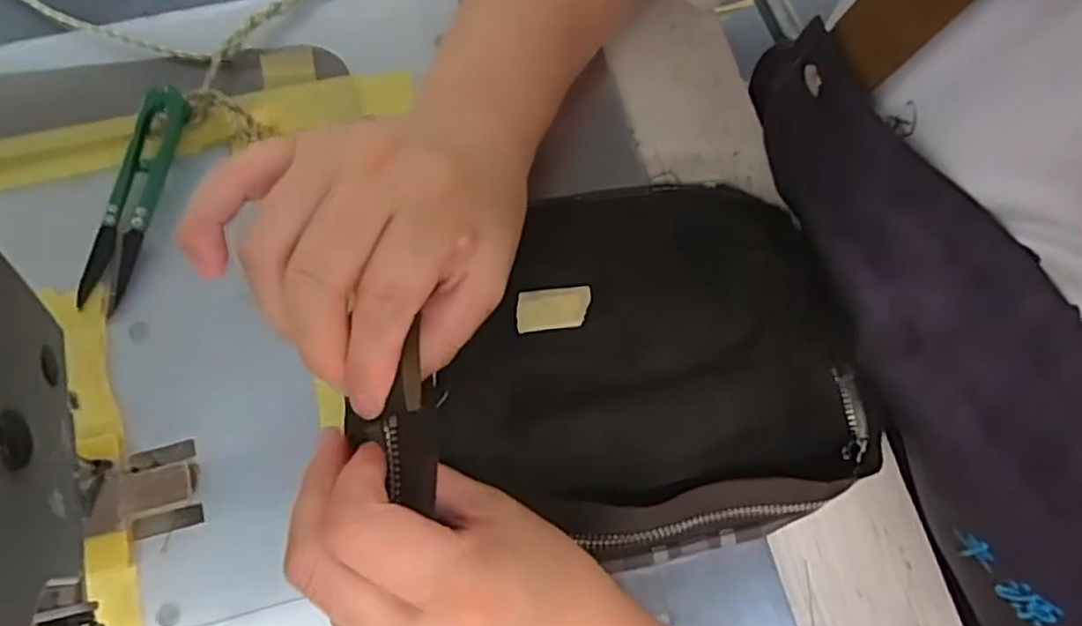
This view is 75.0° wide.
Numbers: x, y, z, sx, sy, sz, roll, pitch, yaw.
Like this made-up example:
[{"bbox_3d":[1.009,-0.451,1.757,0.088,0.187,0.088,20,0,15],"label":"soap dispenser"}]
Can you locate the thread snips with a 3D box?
[{"bbox_3d":[-0.181,-0.053,0.311,0.018,0.017,0.100,12,72,3],"label":"thread snips"}]

